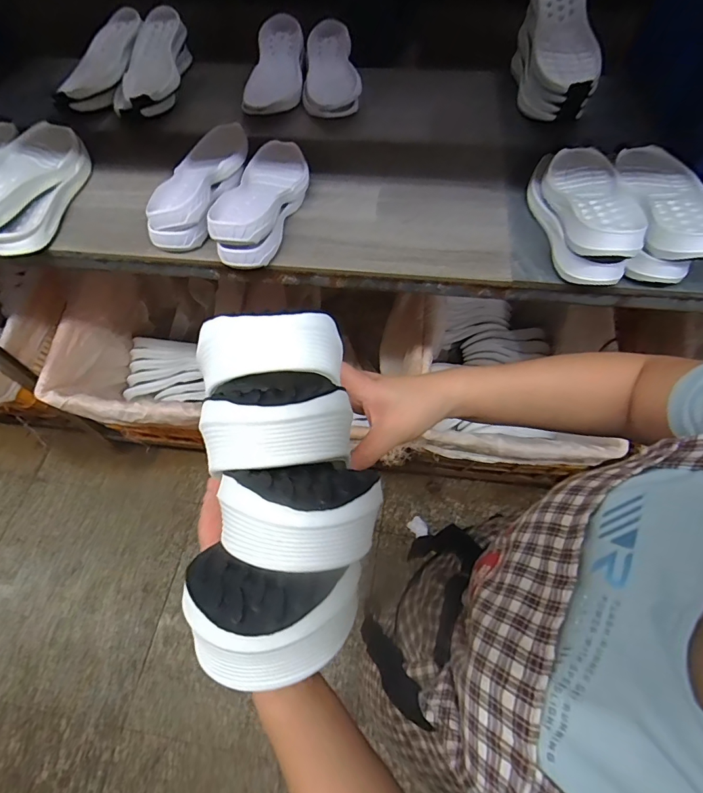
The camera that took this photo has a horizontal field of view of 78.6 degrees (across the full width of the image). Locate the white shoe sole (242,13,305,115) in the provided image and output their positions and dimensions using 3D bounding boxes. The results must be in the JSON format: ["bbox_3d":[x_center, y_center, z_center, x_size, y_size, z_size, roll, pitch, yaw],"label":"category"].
[{"bbox_3d":[-0.150,-0.689,0.892,0.120,0.063,0.279,3,61,3],"label":"white shoe sole"}]

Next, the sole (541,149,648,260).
[{"bbox_3d":[0.352,-0.298,0.623,0.110,0.058,0.281,4,61,4],"label":"sole"}]

